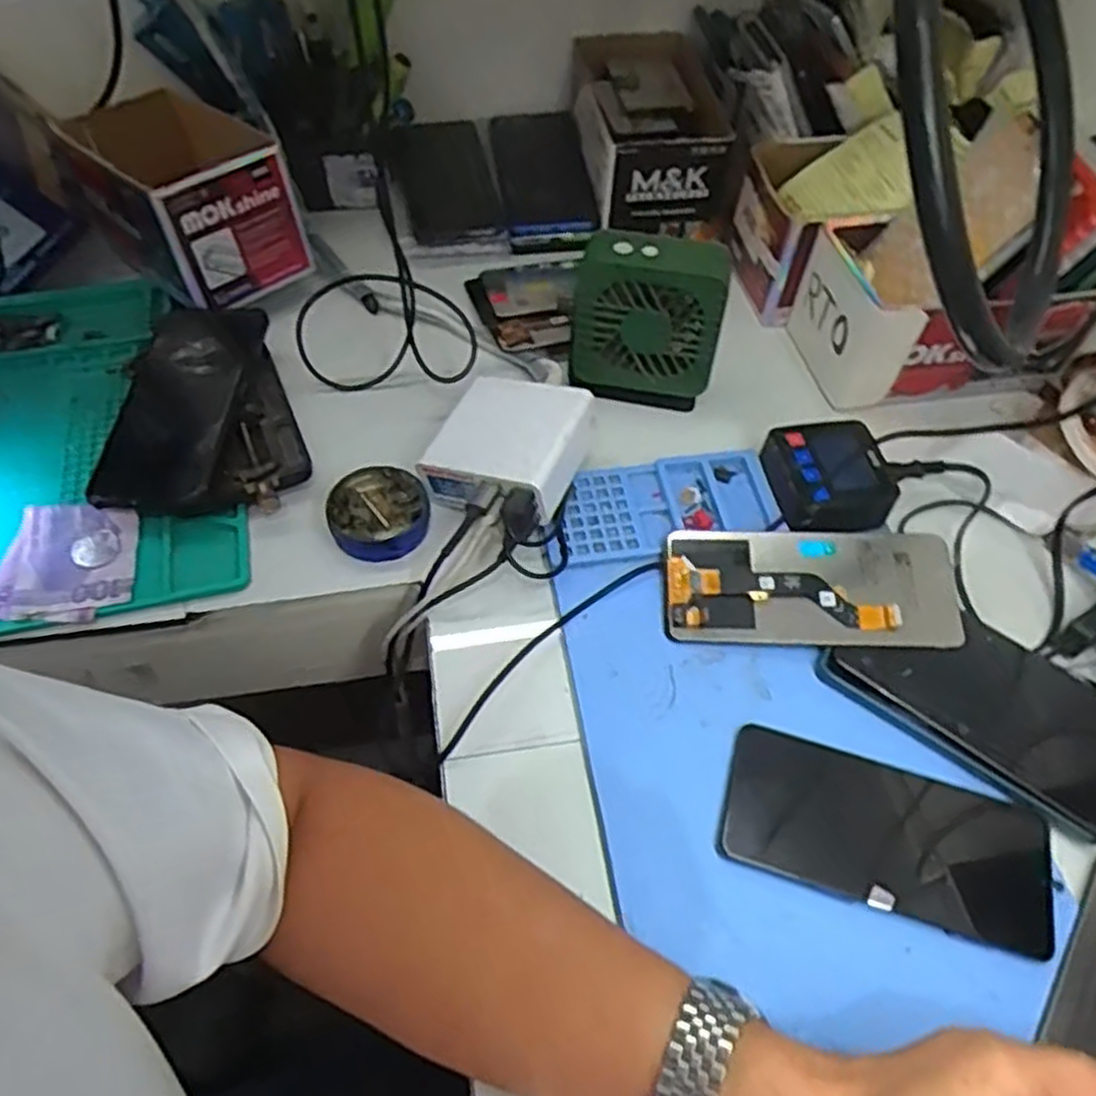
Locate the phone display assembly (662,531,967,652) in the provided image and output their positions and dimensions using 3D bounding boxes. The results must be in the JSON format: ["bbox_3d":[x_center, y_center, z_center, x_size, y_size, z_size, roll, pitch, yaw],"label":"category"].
[{"bbox_3d":[0.151,0.022,0.464,0.164,0.009,0.074,2,59,5],"label":"phone display assembly"}]

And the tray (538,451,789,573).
[{"bbox_3d":[0.072,-0.027,0.511,0.154,0.014,0.069,-11,58,-9],"label":"tray"}]

